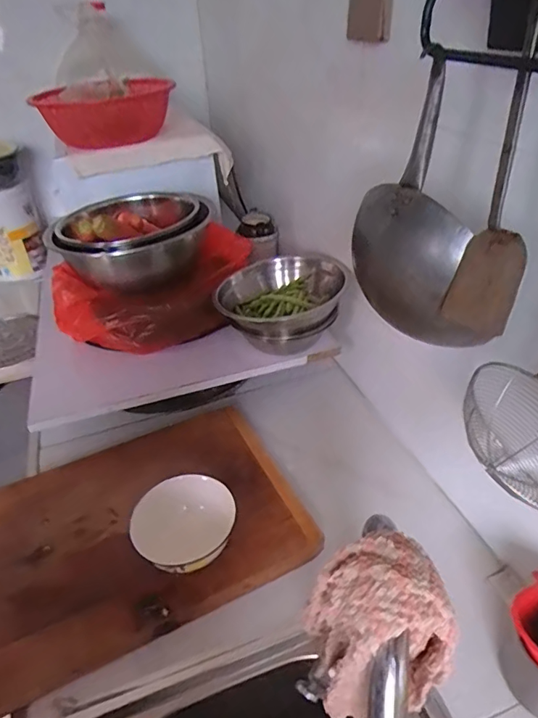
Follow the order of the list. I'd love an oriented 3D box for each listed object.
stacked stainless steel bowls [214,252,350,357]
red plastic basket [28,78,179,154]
[{"bbox_3d":[0.020,-0.102,0.859,0.210,0.109,0.211,-3,36,2],"label":"stacked stainless steel bowls"},{"bbox_3d":[-0.313,-0.475,0.948,0.259,0.096,0.273,-13,37,-13],"label":"red plastic basket"}]

